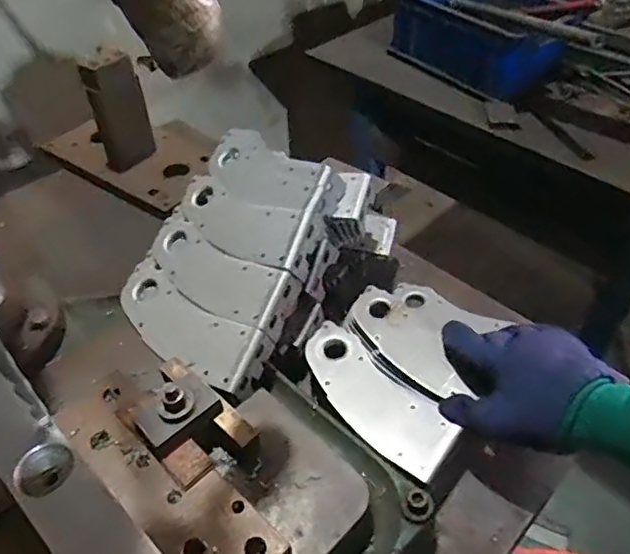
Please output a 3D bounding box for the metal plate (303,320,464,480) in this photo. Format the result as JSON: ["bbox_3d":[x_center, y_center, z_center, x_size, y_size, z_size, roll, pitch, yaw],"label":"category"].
[{"bbox_3d":[0.052,0.108,0.526,0.069,0.010,0.172,-36,54,-22],"label":"metal plate"}]

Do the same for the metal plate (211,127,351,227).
[{"bbox_3d":[-0.049,-0.107,0.616,0.081,0.040,0.178,-48,50,-9],"label":"metal plate"}]

